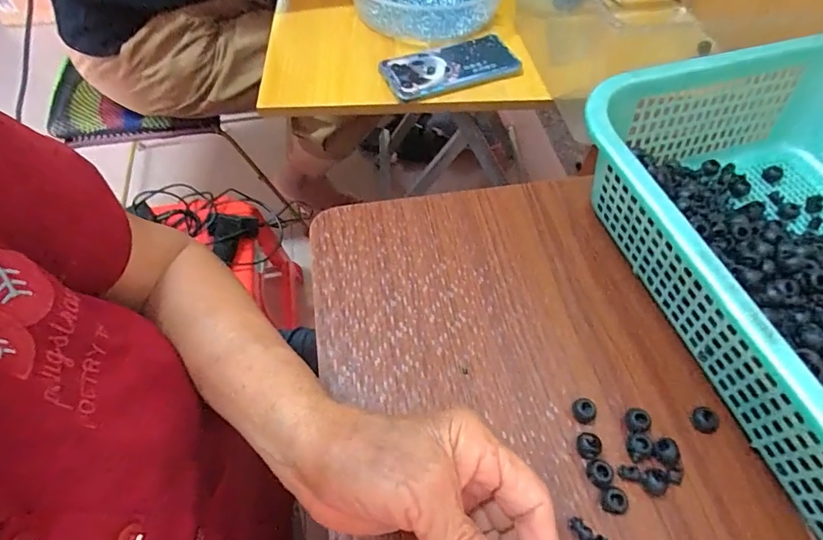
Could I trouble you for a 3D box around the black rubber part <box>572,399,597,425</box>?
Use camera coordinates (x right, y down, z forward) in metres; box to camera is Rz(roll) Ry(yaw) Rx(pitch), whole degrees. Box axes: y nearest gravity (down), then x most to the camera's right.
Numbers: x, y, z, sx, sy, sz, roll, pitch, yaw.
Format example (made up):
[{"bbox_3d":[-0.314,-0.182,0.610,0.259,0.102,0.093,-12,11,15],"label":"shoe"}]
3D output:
[{"bbox_3d":[0.117,0.097,0.309,0.013,0.013,0.016,-29,62,-16],"label":"black rubber part"}]

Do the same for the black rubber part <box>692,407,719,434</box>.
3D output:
[{"bbox_3d":[0.198,0.101,0.306,0.014,0.010,0.016,-16,59,-9],"label":"black rubber part"}]

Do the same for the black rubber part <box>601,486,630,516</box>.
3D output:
[{"bbox_3d":[0.123,0.141,0.279,0.015,0.014,0.013,25,61,16],"label":"black rubber part"}]

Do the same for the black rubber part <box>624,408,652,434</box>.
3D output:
[{"bbox_3d":[0.152,0.102,0.306,0.018,0.010,0.016,-26,64,-13],"label":"black rubber part"}]

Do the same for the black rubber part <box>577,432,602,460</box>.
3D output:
[{"bbox_3d":[0.114,0.114,0.294,0.014,0.013,0.015,0,58,1],"label":"black rubber part"}]

